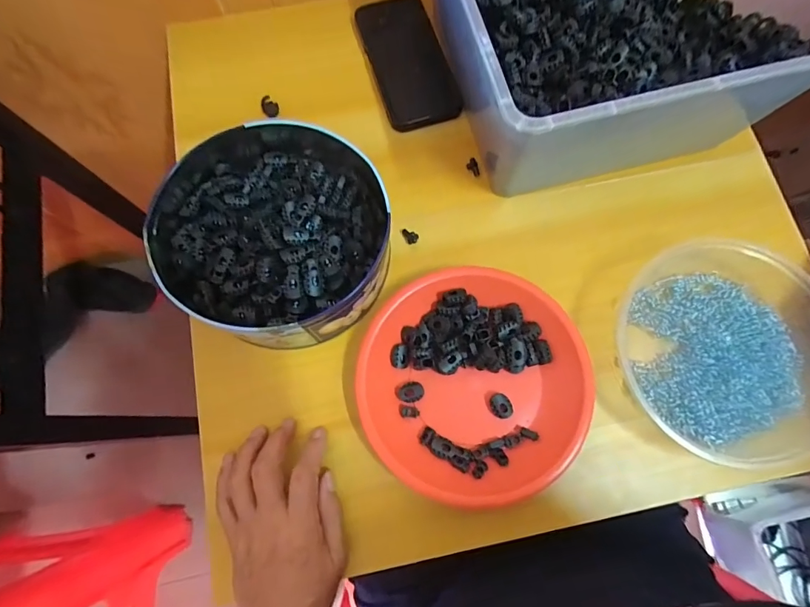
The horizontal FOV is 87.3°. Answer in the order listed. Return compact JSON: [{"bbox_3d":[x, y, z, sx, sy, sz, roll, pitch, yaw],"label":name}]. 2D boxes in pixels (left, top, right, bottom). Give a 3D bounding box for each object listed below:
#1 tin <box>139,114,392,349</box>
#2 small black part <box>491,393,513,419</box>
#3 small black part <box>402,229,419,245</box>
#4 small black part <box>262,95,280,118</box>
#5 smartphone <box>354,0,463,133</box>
[{"bbox_3d":[-0.117,-0.069,0.383,0.190,0.072,0.210,-20,76,-4],"label":"tin"},{"bbox_3d":[0.085,0.090,0.373,0.017,0.008,0.022,-28,77,-6],"label":"small black part"},{"bbox_3d":[0.004,-0.066,0.417,0.019,0.007,0.012,29,78,8],"label":"small black part"},{"bbox_3d":[-0.146,-0.213,0.457,0.016,0.011,0.022,-27,77,-6],"label":"small black part"},{"bbox_3d":[0.003,-0.267,0.466,0.078,0.016,0.157,-16,76,-3],"label":"smartphone"}]

